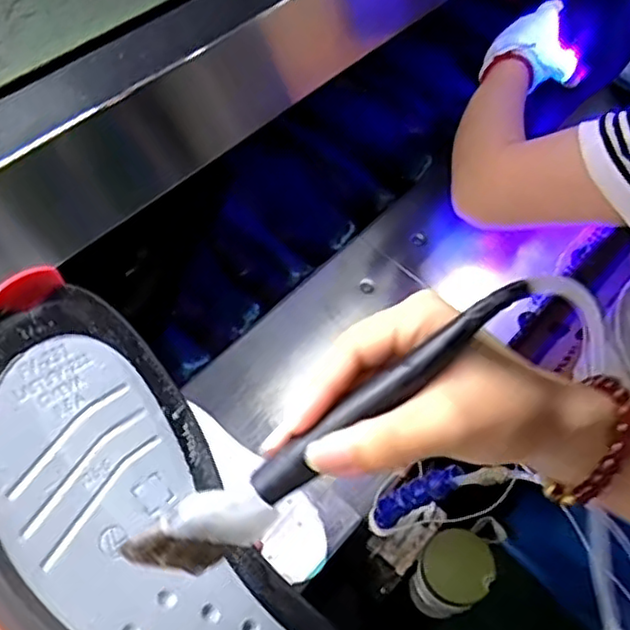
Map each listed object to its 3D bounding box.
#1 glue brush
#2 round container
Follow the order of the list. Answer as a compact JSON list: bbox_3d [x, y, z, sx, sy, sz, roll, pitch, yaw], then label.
[{"bbox_3d":[0.008,0.042,0.253,0.174,0.027,0.021,-39,63,0],"label":"glue brush"},{"bbox_3d":[0.144,0.281,0.718,0.073,0.085,0.084,32,61,18],"label":"round container"}]

